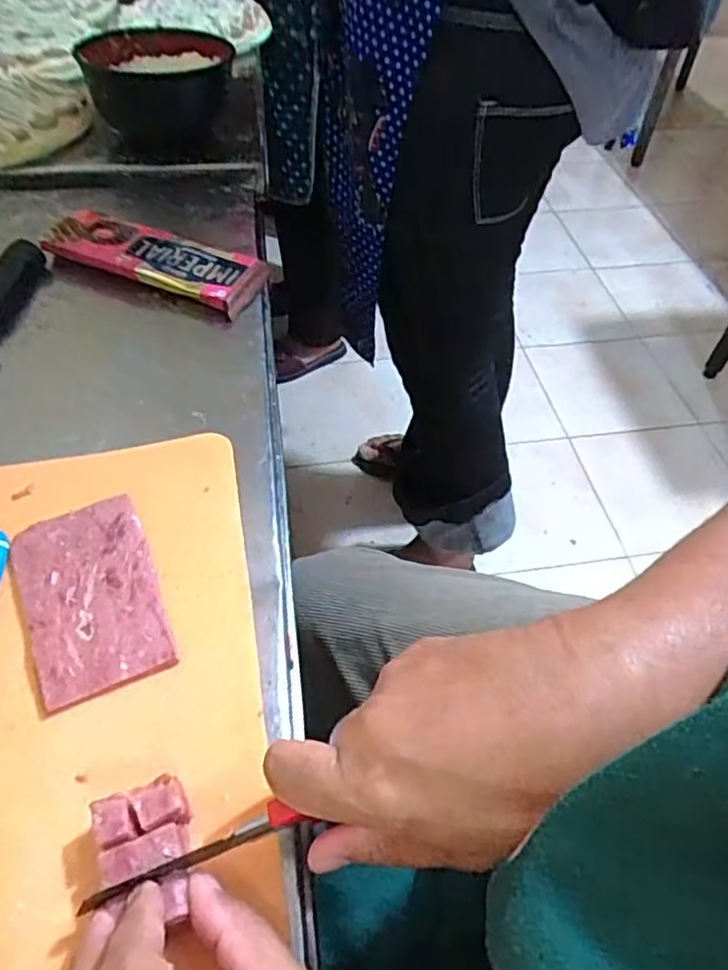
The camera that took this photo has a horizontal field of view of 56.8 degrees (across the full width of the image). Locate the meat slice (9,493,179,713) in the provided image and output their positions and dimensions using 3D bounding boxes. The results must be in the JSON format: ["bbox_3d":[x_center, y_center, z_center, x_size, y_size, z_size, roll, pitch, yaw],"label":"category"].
[{"bbox_3d":[-0.139,0.054,0.340,0.065,0.008,0.105,-17,53,-17],"label":"meat slice"}]

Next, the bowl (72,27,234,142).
[{"bbox_3d":[-0.195,-0.382,0.648,0.131,0.073,0.106,-10,51,-11],"label":"bowl"}]

